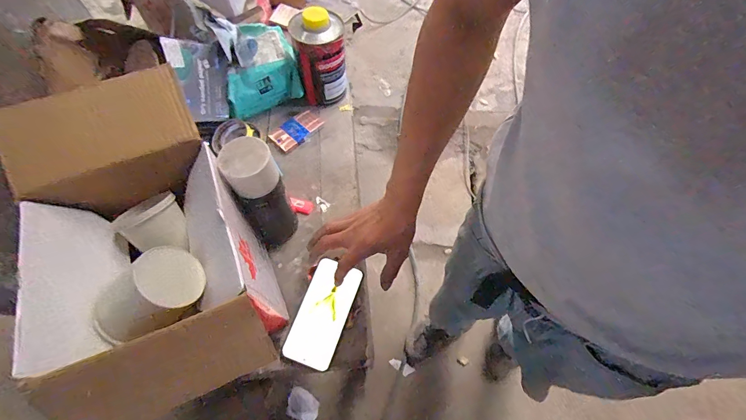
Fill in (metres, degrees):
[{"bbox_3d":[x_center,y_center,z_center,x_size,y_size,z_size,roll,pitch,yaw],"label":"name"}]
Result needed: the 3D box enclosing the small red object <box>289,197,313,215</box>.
[{"bbox_3d":[-0.128,-0.007,0.617,0.040,0.014,0.025,7,64,3],"label":"small red object"}]

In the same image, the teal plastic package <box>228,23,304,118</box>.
[{"bbox_3d":[-0.224,-0.283,0.685,0.141,0.099,0.148,-16,65,-8],"label":"teal plastic package"}]

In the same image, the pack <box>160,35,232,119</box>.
[{"bbox_3d":[-0.300,-0.221,0.599,0.014,0.128,0.107,26,31,31],"label":"pack"}]

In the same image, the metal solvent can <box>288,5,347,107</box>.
[{"bbox_3d":[-0.100,-0.293,0.675,0.090,0.163,0.087,0,64,-1],"label":"metal solvent can"}]

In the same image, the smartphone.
[{"bbox_3d":[-0.074,0.151,0.515,0.074,0.009,0.149,19,65,8],"label":"smartphone"}]

